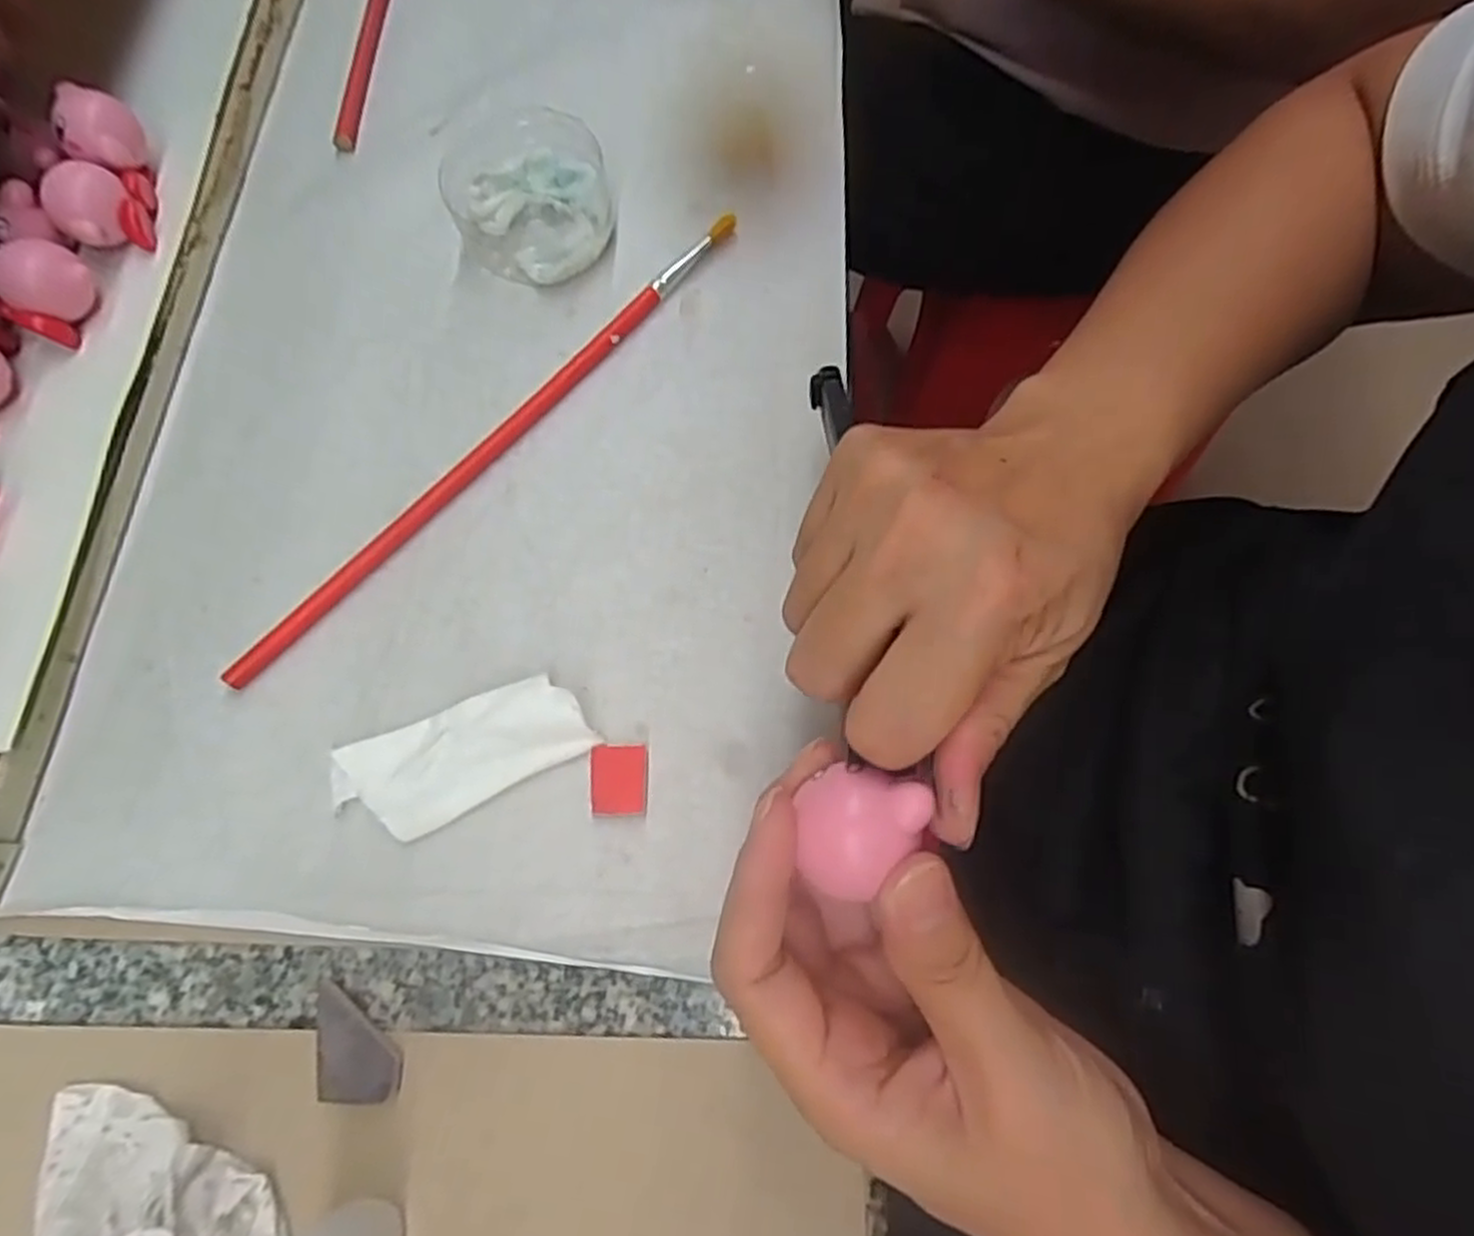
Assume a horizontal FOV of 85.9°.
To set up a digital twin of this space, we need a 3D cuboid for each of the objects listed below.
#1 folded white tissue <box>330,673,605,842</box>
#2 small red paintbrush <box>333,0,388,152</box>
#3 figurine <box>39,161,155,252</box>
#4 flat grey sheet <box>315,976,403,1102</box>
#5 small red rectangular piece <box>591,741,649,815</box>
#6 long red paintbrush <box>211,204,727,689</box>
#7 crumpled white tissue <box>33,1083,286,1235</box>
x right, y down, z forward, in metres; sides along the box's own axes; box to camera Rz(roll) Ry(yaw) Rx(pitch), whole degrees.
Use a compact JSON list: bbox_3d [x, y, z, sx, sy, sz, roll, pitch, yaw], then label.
[{"bbox_3d":[-0.090,0.045,0.258,0.084,0.012,0.035,-20,72,-2],"label":"folded white tissue"},{"bbox_3d":[-0.172,-0.305,0.382,0.011,0.004,0.197,0,73,5],"label":"small red paintbrush"},{"bbox_3d":[-0.249,-0.161,0.312,0.033,0.025,0.029,-28,72,-4],"label":"figurine"},{"bbox_3d":[-0.114,0.127,0.232,0.038,0.010,0.020,35,79,14],"label":"flat grey sheet"},{"bbox_3d":[-0.038,0.052,0.258,0.018,0.005,0.023,-4,72,4],"label":"small red rectangular piece"},{"bbox_3d":[-0.088,-0.071,0.302,0.010,0.006,0.257,40,77,13],"label":"long red paintbrush"},{"bbox_3d":[-0.163,0.159,0.209,0.077,0.034,0.039,19,75,10],"label":"crumpled white tissue"}]

